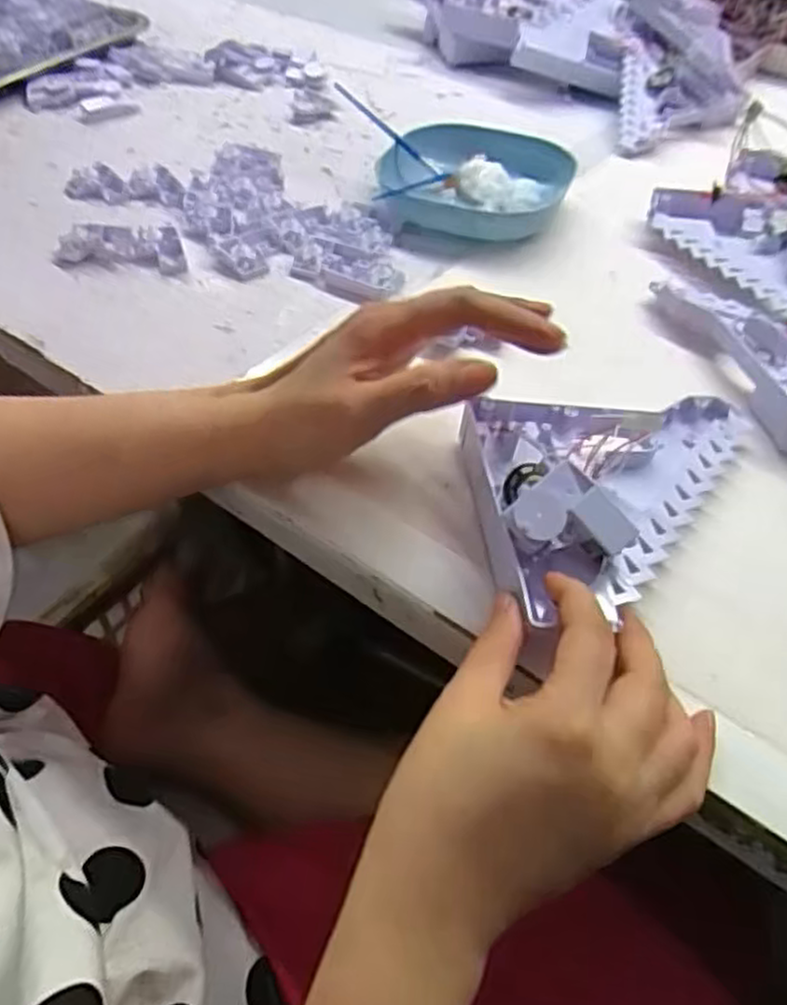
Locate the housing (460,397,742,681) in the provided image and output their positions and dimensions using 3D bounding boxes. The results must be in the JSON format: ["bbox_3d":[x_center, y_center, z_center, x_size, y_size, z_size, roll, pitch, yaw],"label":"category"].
[{"bbox_3d":[0.115,-0.005,0.341,0.150,0.044,0.132,-4,49,-7],"label":"housing"}]

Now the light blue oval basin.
[{"bbox_3d":[0.061,-0.245,0.567,0.137,0.034,0.135,15,49,10],"label":"light blue oval basin"}]

